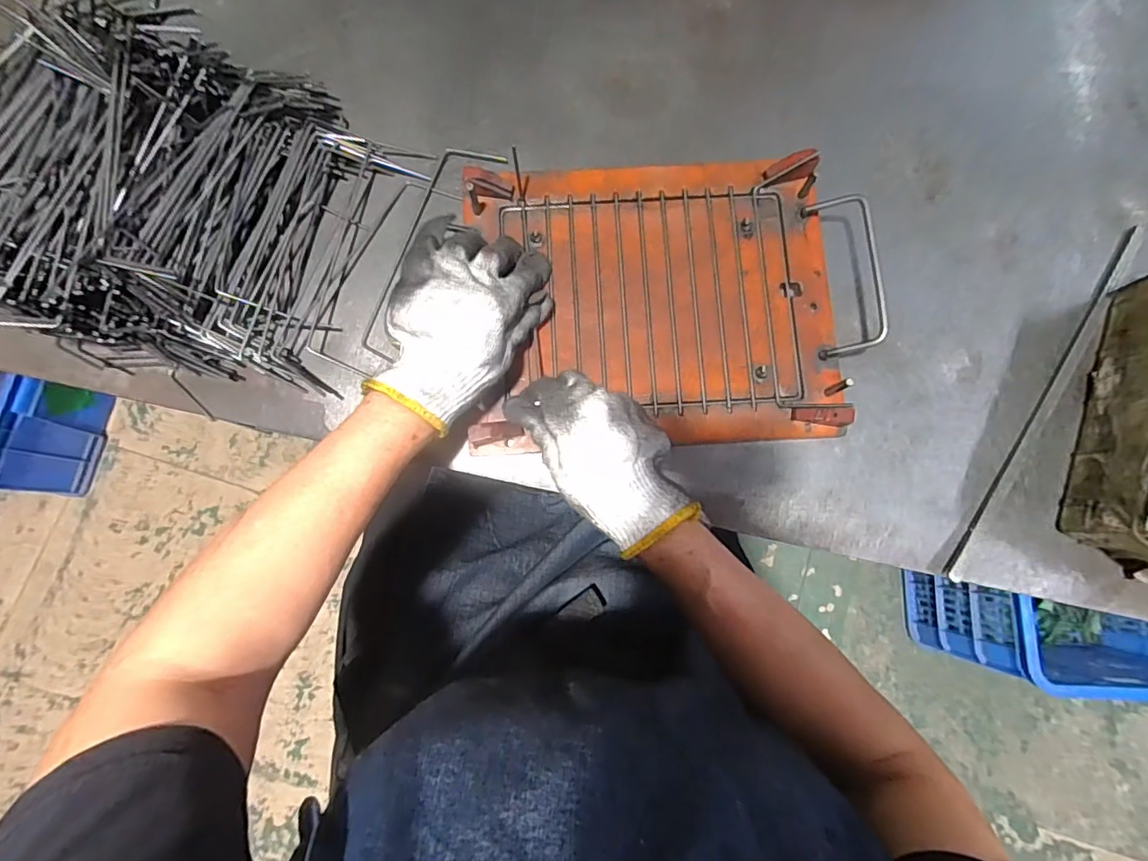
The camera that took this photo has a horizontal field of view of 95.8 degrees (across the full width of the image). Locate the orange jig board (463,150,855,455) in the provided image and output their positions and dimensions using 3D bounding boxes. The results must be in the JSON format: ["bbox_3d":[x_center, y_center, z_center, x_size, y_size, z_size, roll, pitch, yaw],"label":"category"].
[{"bbox_3d":[0.065,-0.112,0.433,0.294,0.027,0.242,-3,79,-1],"label":"orange jig board"}]

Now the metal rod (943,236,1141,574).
[{"bbox_3d":[0.402,-0.032,0.437,0.011,0.005,0.362,34,81,6],"label":"metal rod"}]

